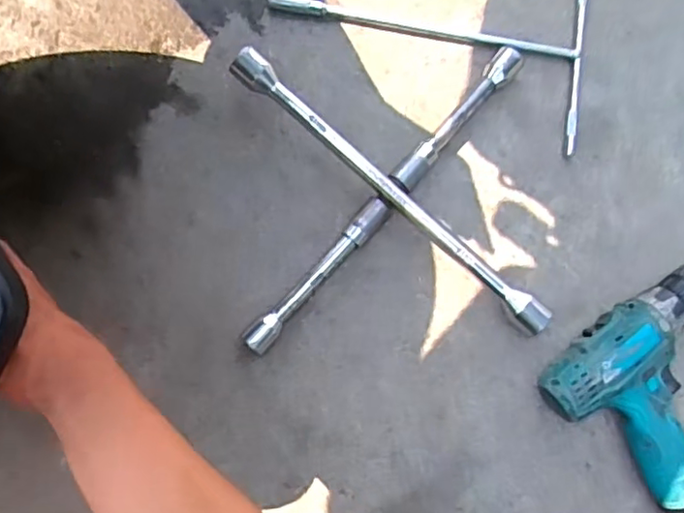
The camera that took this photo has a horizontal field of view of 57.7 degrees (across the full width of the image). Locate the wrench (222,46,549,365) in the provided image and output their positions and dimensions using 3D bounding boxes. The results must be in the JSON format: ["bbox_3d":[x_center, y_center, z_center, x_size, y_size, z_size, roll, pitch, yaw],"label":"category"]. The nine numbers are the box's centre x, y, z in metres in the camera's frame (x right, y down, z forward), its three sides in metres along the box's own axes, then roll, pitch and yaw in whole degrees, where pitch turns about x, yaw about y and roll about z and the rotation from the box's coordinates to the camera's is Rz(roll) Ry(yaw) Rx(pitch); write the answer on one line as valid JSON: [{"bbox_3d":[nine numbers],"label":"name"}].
[{"bbox_3d":[0.043,-0.052,0.524,0.252,0.047,0.246,-3,84,-5],"label":"wrench"}]

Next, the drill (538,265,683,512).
[{"bbox_3d":[0.295,0.118,0.525,0.204,0.050,0.191,-35,88,-7],"label":"drill"}]

